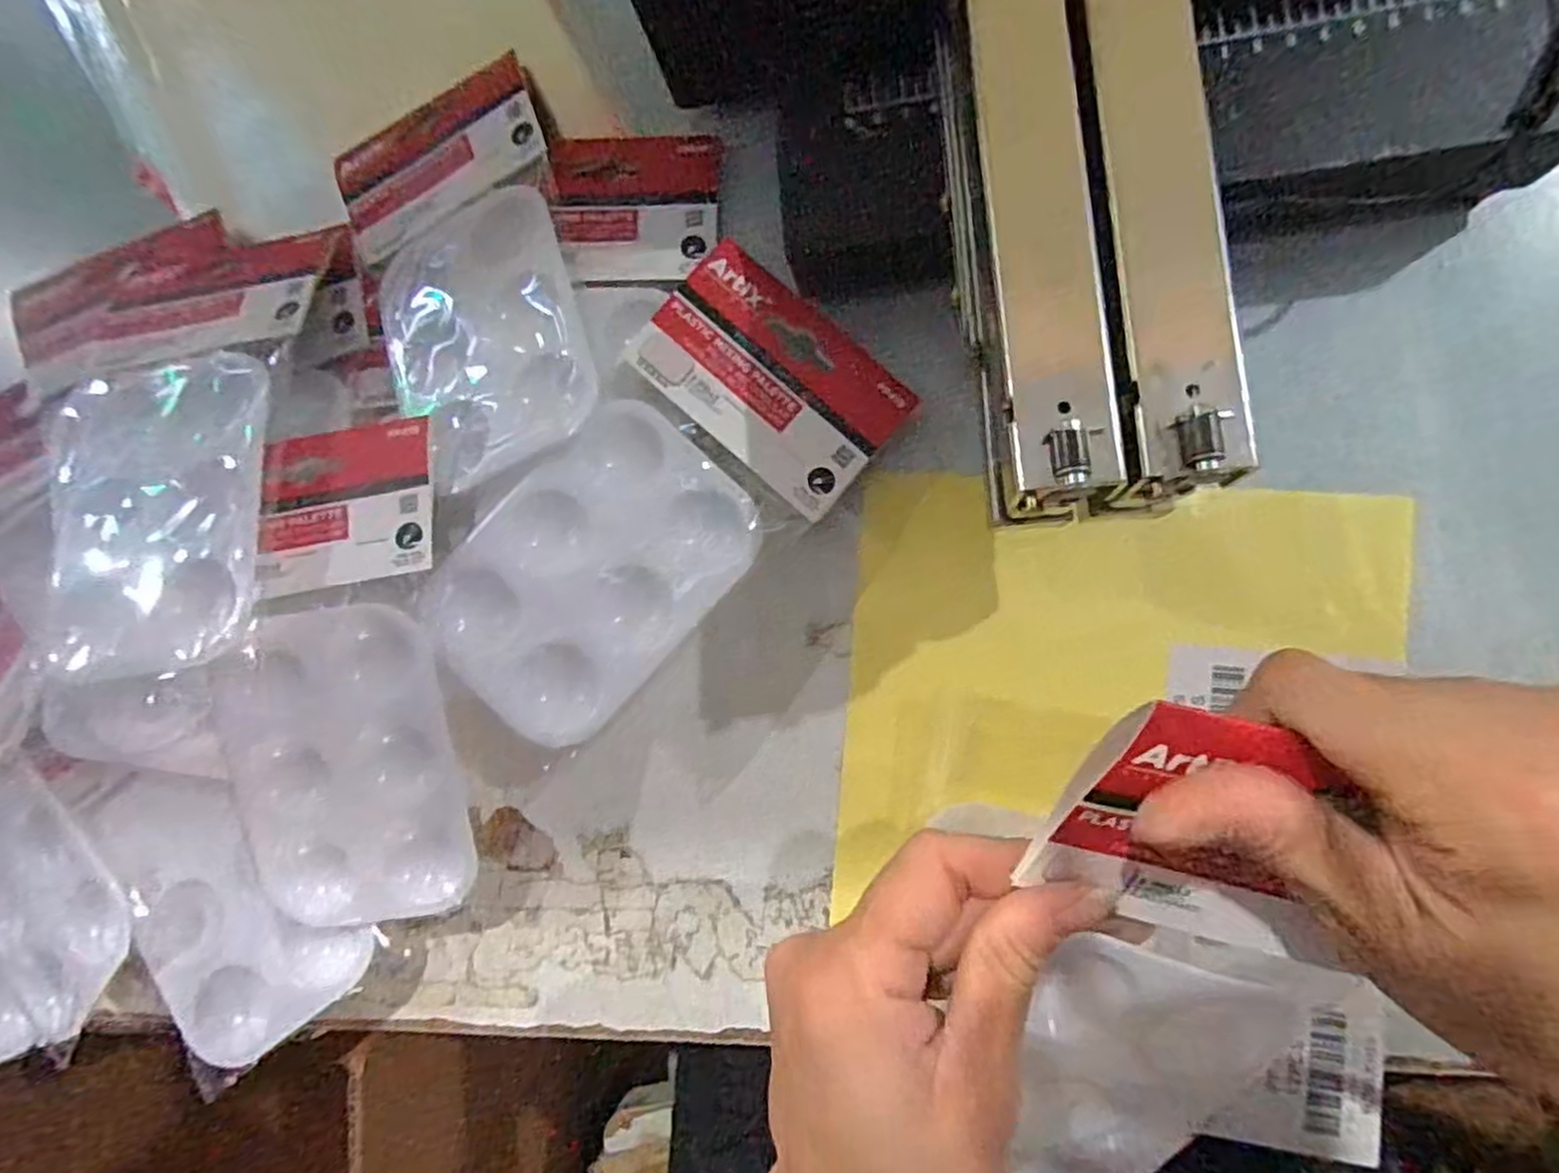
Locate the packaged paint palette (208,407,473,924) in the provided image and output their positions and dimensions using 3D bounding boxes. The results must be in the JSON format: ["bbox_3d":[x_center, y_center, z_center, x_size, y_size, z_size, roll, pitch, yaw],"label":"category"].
[{"bbox_3d":[-0.170,0.035,0.276,0.087,0.030,0.188,-4,87,9],"label":"packaged paint palette"}]

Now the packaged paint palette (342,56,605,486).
[{"bbox_3d":[-0.128,-0.131,0.302,0.093,0.012,0.182,-23,72,7],"label":"packaged paint palette"}]

